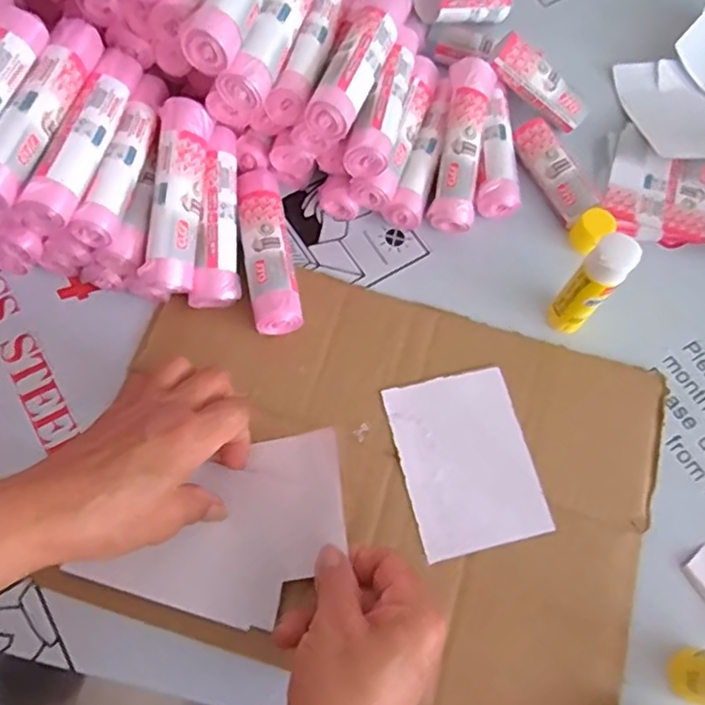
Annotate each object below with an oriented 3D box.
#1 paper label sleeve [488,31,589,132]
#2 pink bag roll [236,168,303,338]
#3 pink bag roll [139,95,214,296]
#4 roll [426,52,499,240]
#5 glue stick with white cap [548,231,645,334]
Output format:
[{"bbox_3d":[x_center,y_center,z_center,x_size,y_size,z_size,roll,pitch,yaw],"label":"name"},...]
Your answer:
[{"bbox_3d":[0.138,-0.196,0.472,0.080,0.022,0.022,37,70,-15],"label":"paper label sleeve"},{"bbox_3d":[-0.058,-0.069,0.429,0.030,0.028,0.118,-10,70,-6],"label":"pink bag roll"},{"bbox_3d":[-0.108,-0.096,0.397,0.028,0.025,0.117,6,84,-1],"label":"pink bag roll"},{"bbox_3d":[0.078,-0.144,0.452,0.031,0.024,0.119,10,85,1],"label":"roll"},{"bbox_3d":[0.146,-0.039,0.397,0.024,0.090,0.023,43,73,13],"label":"glue stick with white cap"}]

